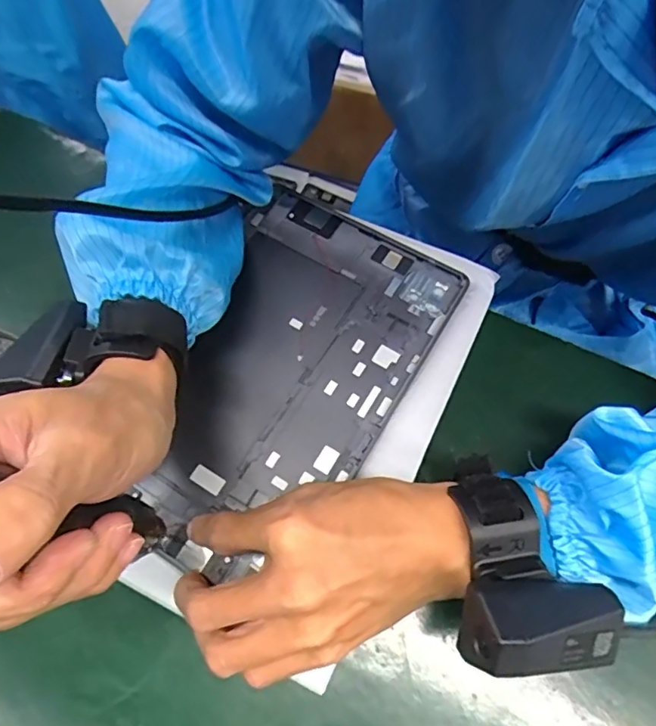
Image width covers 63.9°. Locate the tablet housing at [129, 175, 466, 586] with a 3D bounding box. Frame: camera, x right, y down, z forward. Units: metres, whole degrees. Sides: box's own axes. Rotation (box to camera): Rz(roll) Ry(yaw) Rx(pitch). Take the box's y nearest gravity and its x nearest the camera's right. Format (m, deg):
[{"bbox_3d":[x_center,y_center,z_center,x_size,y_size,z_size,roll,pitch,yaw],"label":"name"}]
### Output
[{"bbox_3d":[-0.027,0.000,0.345,0.153,0.009,0.239,28,72,11],"label":"tablet housing"}]

